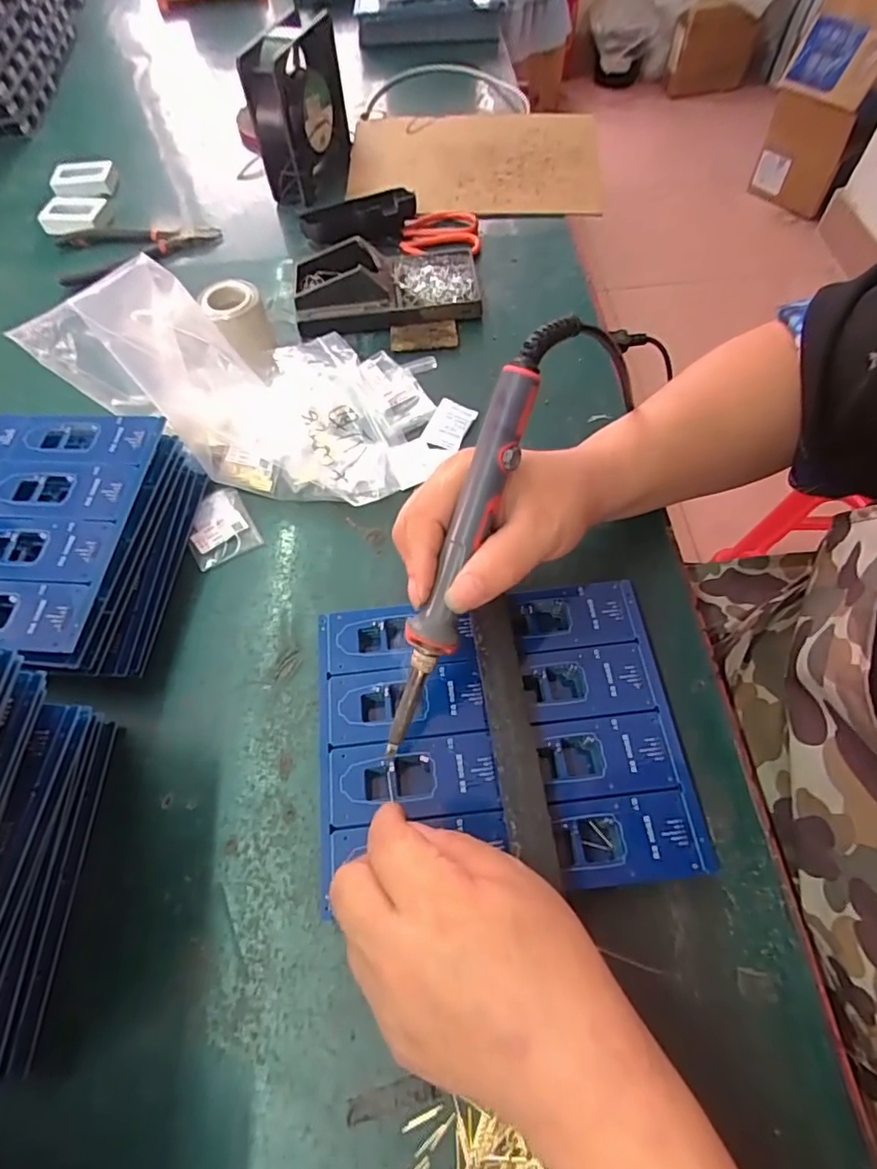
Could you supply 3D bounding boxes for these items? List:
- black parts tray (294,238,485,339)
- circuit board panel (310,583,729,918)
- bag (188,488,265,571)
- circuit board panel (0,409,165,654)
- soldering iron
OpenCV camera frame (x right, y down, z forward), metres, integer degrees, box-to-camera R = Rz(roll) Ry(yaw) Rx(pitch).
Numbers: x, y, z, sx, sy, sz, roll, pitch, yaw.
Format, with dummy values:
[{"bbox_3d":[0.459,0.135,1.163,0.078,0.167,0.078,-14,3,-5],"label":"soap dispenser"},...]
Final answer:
[{"bbox_3d":[-0.044,-0.264,0.495,0.162,0.039,0.088,-9,62,-3],"label":"black parts tray"},{"bbox_3d":[0.032,0.083,0.321,0.192,0.020,0.157,-6,62,-1],"label":"circuit board panel"},{"bbox_3d":[-0.154,-0.040,0.402,0.045,0.007,0.055,-28,64,-12],"label":"bag"},{"bbox_3d":[-0.279,-0.042,0.344,0.186,0.006,0.160,3,63,5],"label":"circuit board panel"},{"bbox_3d":[0.014,-0.020,0.272,0.022,0.020,0.214,22,102,14],"label":"soldering iron"}]

